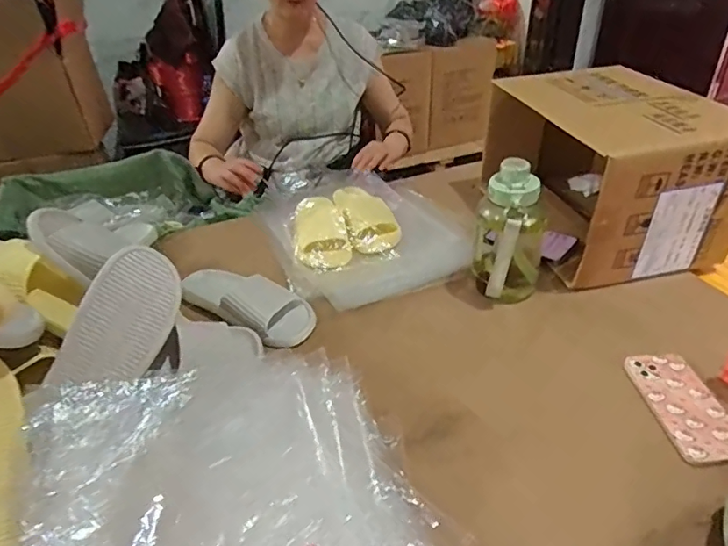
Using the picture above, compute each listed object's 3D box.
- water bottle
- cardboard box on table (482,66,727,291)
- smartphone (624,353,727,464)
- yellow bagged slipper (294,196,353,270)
[{"bbox_3d":[0.228,-0.055,0.799,0.107,0.218,0.091,9,37,16],"label":"water bottle"},{"bbox_3d":[0.436,-0.202,0.939,0.269,0.253,0.414,-10,36,-9],"label":"cardboard box on table"},{"bbox_3d":[0.405,0.164,0.641,0.084,0.017,0.160,-5,35,-2],"label":"smartphone"},{"bbox_3d":[-0.087,-0.082,0.997,0.110,0.056,0.178,-6,35,-4],"label":"yellow bagged slipper"}]

